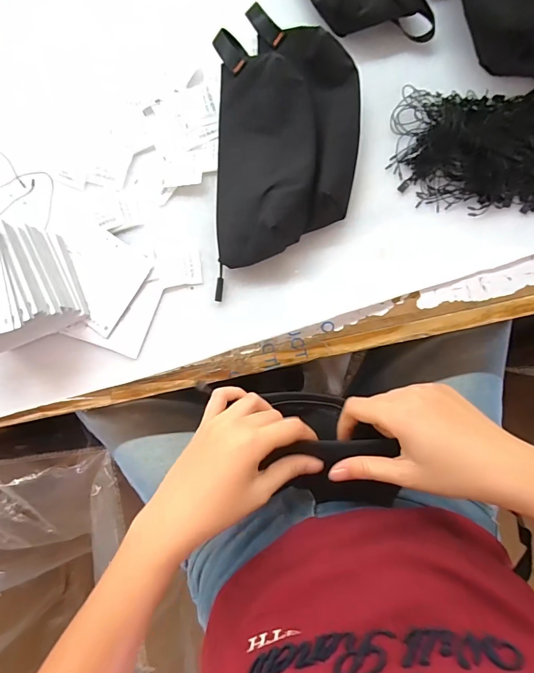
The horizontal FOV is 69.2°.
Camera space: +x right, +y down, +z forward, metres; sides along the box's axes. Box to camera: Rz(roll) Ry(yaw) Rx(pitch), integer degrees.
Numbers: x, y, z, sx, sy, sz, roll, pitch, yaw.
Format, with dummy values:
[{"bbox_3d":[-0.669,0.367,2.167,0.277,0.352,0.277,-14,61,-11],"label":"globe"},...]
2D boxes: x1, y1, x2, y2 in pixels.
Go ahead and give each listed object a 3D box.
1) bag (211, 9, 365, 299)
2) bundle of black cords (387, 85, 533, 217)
[{"bbox_3d":[0.017,-0.175,0.351,0.132,0.055,0.264,1,90,4],"label":"bag"},{"bbox_3d":[0.211,-0.175,0.347,0.180,0.032,0.112,2,95,5],"label":"bundle of black cords"}]

